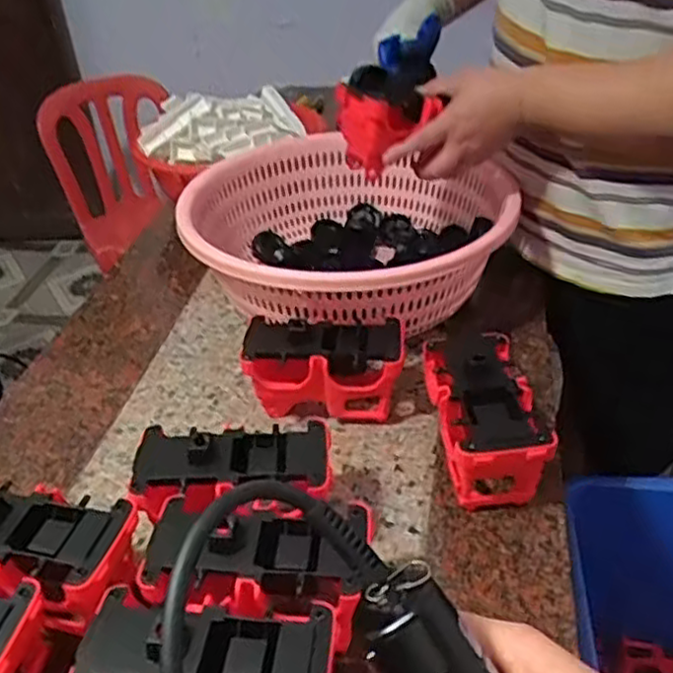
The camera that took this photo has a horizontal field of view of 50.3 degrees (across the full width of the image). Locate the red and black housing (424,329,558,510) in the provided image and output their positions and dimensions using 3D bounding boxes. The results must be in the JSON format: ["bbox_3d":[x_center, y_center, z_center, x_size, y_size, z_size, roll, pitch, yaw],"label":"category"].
[{"bbox_3d":[0.128,0.077,0.634,0.077,0.101,0.146,-6,35,-2],"label":"red and black housing"}]

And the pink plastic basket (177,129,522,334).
[{"bbox_3d":[0.008,-0.109,0.857,0.365,0.150,0.353,-3,35,2],"label":"pink plastic basket"}]

